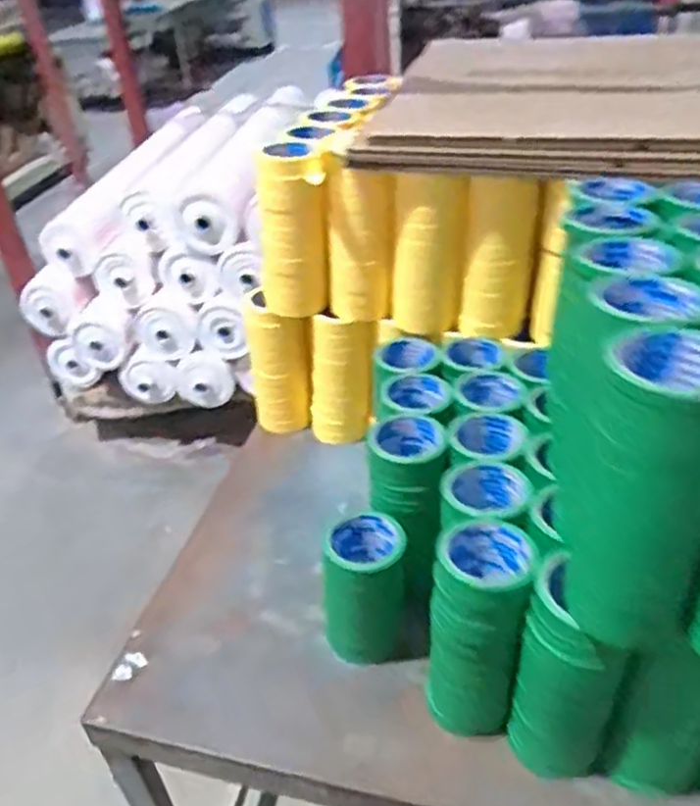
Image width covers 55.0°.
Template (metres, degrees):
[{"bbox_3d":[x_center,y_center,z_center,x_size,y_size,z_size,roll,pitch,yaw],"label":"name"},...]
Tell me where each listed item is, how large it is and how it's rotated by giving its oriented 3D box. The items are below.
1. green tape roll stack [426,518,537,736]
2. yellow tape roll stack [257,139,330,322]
[{"bbox_3d":[0.136,0.239,0.708,0.089,0.239,0.097,11,38,21],"label":"green tape roll stack"},{"bbox_3d":[-0.088,-0.254,1.021,0.105,0.242,0.091,-9,36,-6],"label":"yellow tape roll stack"}]

